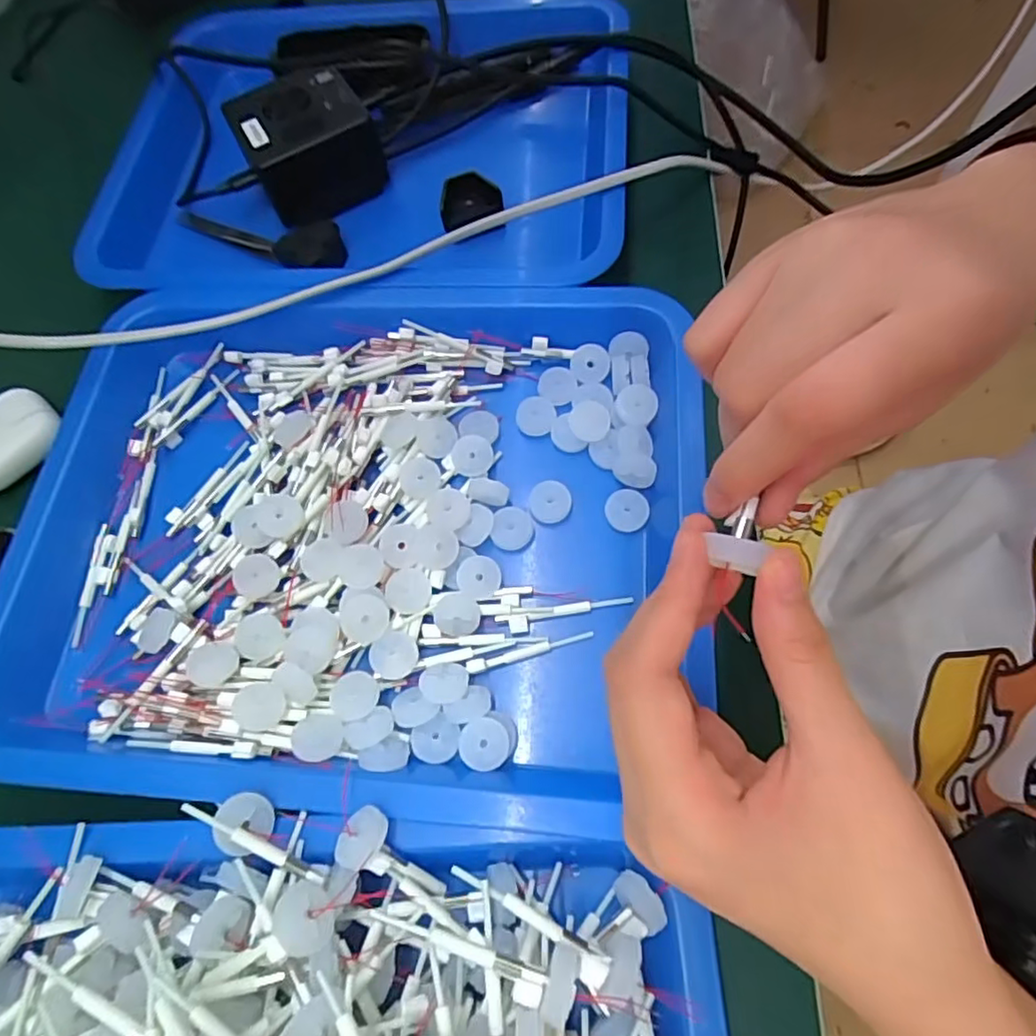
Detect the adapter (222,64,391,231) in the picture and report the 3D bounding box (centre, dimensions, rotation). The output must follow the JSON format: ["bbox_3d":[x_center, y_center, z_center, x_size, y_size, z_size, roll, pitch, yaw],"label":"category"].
[{"bbox_3d":[-0.133,-0.236,0.395,0.077,0.053,0.063,-27,68,-7],"label":"adapter"}]

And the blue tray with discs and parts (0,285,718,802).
[{"bbox_3d":[-0.085,-0.001,0.306,0.346,0.037,0.255,3,67,3],"label":"blue tray with discs and parts"}]

